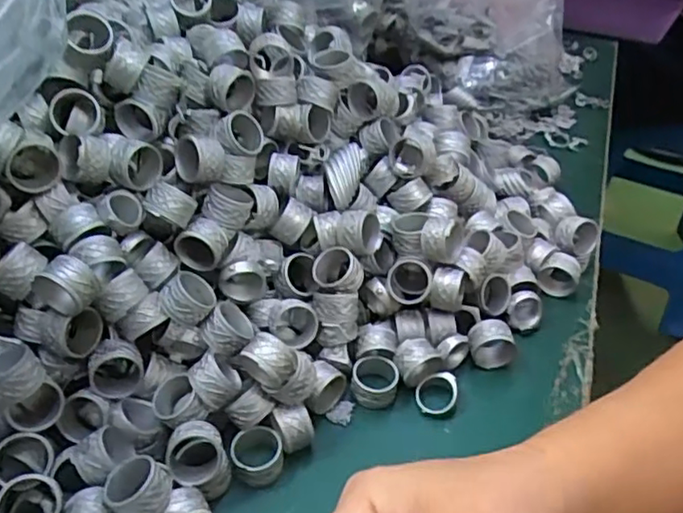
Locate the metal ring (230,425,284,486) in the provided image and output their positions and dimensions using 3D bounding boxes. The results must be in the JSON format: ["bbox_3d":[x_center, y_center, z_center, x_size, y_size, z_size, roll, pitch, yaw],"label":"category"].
[{"bbox_3d":[-0.045,0.107,0.337,0.028,0.016,0.027,1,41,-1],"label":"metal ring"}]

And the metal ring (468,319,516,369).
[{"bbox_3d":[0.095,0.054,0.389,0.031,0.027,0.014,6,41,4],"label":"metal ring"}]

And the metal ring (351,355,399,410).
[{"bbox_3d":[0.020,0.076,0.375,0.028,0.018,0.027,1,41,-1],"label":"metal ring"}]

